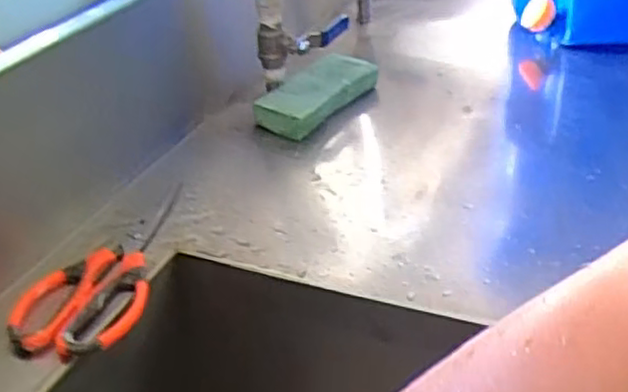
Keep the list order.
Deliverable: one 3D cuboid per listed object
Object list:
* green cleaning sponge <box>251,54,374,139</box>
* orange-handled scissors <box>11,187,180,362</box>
[{"bbox_3d":[0.006,-0.105,0.727,0.064,0.034,0.151,19,39,30],"label":"green cleaning sponge"},{"bbox_3d":[-0.148,0.047,0.515,0.081,0.012,0.179,5,34,12],"label":"orange-handled scissors"}]

